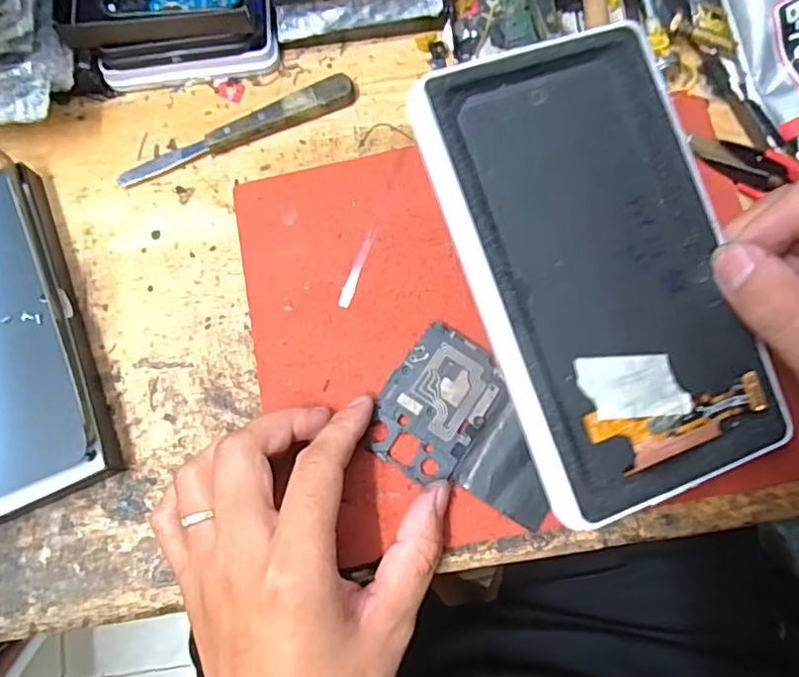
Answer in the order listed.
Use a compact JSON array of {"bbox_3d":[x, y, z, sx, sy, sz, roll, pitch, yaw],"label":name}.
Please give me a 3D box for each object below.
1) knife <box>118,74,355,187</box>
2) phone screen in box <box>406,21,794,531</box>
[{"bbox_3d":[-0.089,-0.112,0.324,0.134,0.013,0.016,-24,77,-2],"label":"knife"},{"bbox_3d":[0.079,-0.027,0.231,0.100,0.009,0.176,-19,88,-10],"label":"phone screen in box"}]

